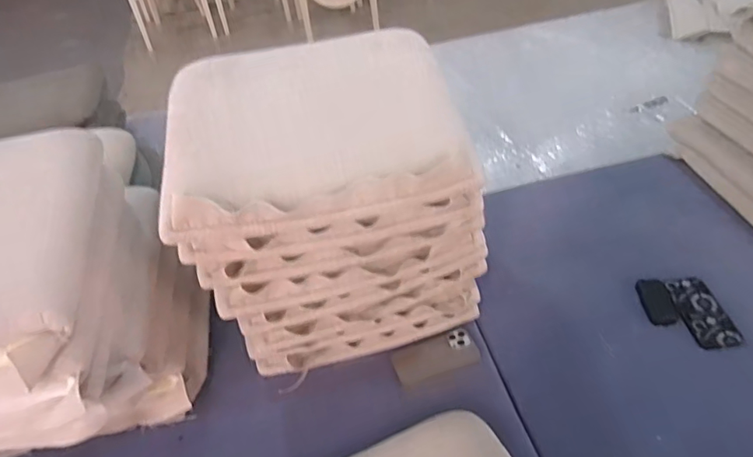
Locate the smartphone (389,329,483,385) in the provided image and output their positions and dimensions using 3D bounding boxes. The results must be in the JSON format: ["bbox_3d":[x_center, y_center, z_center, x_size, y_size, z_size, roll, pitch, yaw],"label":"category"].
[{"bbox_3d":[0.115,0.249,1.046,0.163,0.011,0.080,-16,44,-9],"label":"smartphone"}]

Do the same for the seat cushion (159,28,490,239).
[{"bbox_3d":[-0.102,-0.165,0.826,0.428,0.074,0.368,-12,43,-5],"label":"seat cushion"}]

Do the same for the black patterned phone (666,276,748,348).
[{"bbox_3d":[0.649,0.165,1.068,0.087,0.013,0.163,-11,43,-5],"label":"black patterned phone"}]

